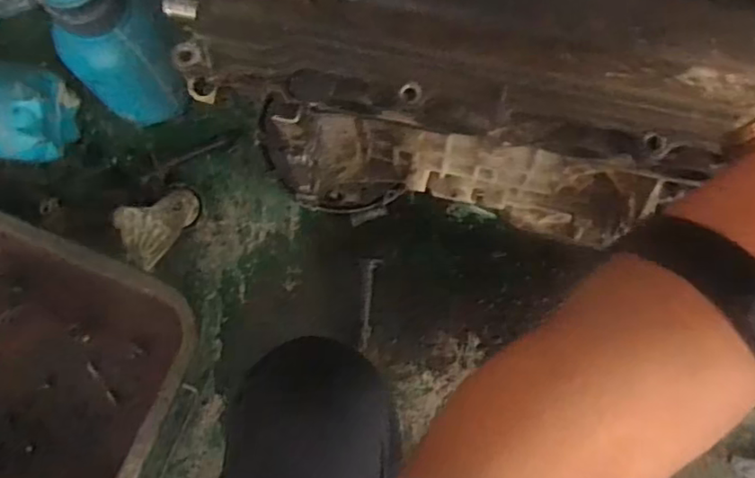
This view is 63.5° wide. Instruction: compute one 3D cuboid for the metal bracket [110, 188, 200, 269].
[{"bbox_3d":[-0.310,-0.028,0.852,0.086,0.027,0.118,39,81,9],"label":"metal bracket"}]

